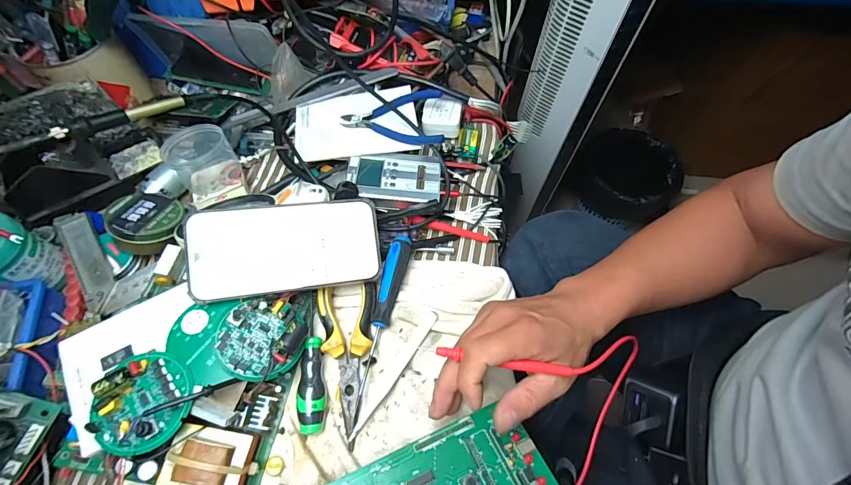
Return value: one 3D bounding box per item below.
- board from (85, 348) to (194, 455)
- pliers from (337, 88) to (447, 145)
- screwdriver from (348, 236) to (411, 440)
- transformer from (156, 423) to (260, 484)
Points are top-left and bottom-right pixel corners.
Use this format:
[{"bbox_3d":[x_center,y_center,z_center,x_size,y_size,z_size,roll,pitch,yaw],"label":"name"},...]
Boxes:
[{"bbox_3d":[-0.213,0.118,0.286,0.061,0.018,0.068,27,64,12],"label":"board"},{"bbox_3d":[-0.038,-0.145,0.449,0.114,0.021,0.078,0,62,-2],"label":"pliers"},{"bbox_3d":[-0.042,0.075,0.355,0.021,0.026,0.181,12,62,5],"label":"screwdriver"},{"bbox_3d":[-0.166,0.172,0.302,0.059,0.041,0.048,11,62,4],"label":"transformer"}]

